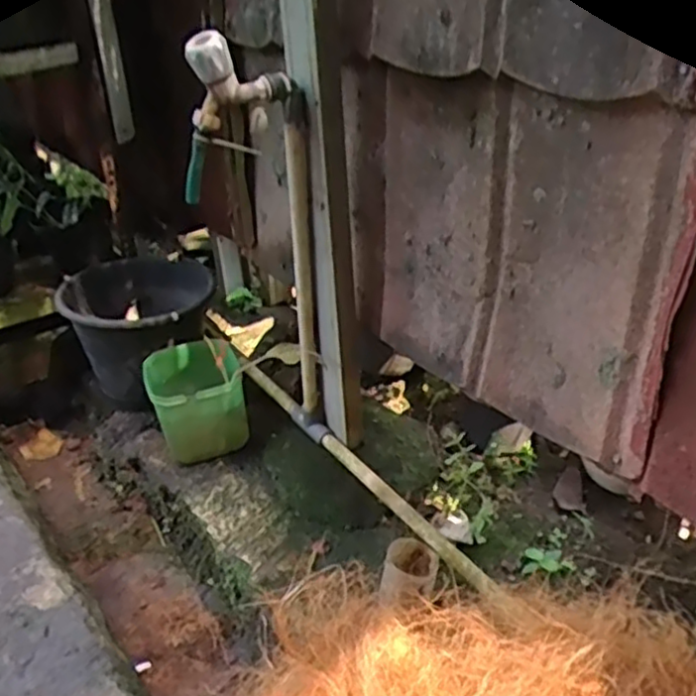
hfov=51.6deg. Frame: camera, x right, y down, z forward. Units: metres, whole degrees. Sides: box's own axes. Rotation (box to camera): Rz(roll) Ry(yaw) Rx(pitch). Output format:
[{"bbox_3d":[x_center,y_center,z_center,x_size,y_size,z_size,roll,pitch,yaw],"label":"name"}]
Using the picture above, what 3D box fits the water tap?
[{"bbox_3d":[-0.137,-0.274,0.830,0.079,0.170,0.131,13,35,28],"label":"water tap"}]

